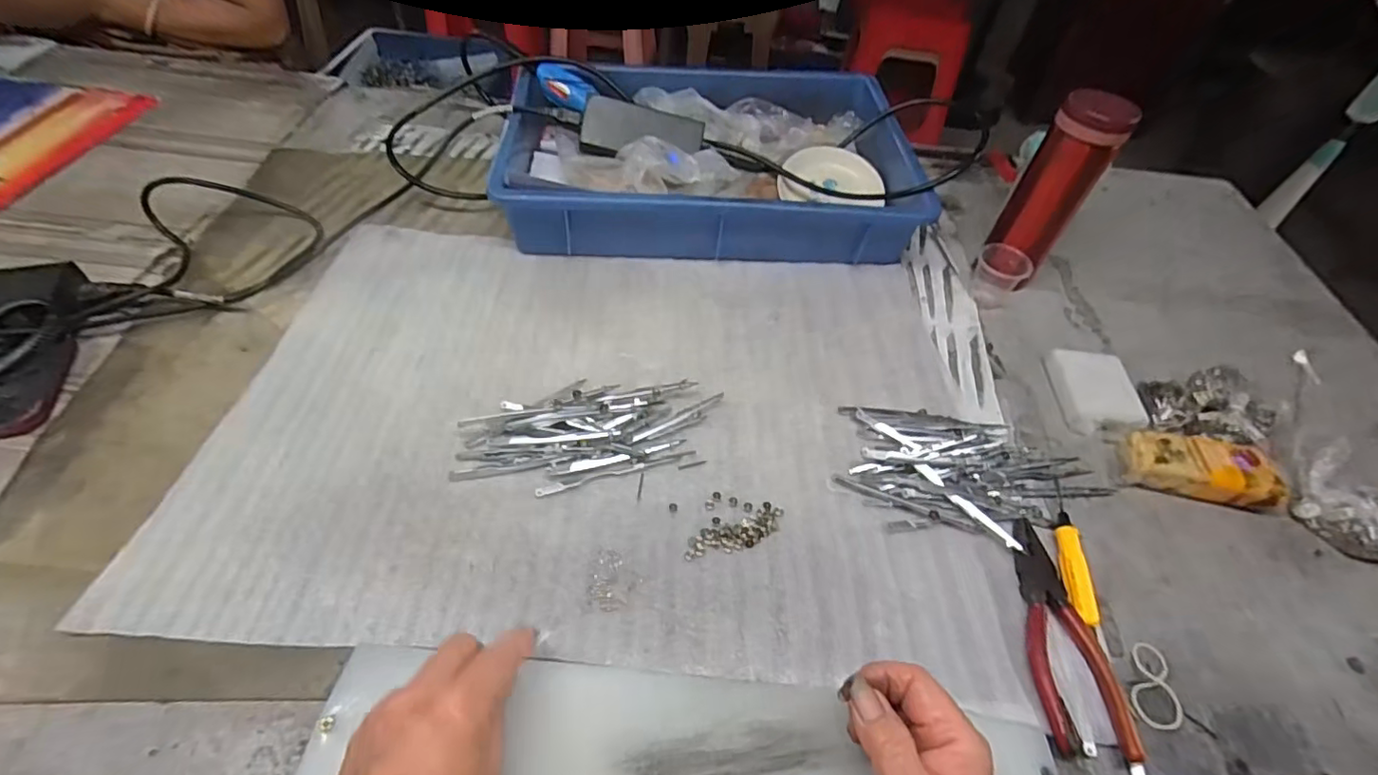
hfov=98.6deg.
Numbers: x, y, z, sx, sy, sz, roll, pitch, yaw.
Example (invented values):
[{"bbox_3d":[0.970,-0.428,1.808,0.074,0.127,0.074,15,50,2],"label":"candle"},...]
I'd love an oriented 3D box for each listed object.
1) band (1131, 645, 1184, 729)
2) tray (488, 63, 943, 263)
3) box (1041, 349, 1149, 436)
[{"bbox_3d":[0.297,0.189,0.378,0.028,0.006,0.053,10,49,11],"label":"band"},{"bbox_3d":[0.022,-0.258,0.676,0.432,0.092,0.278,1,50,-6],"label":"tray"},{"bbox_3d":[0.369,0.004,0.539,0.068,0.024,0.089,9,50,1],"label":"box"}]

